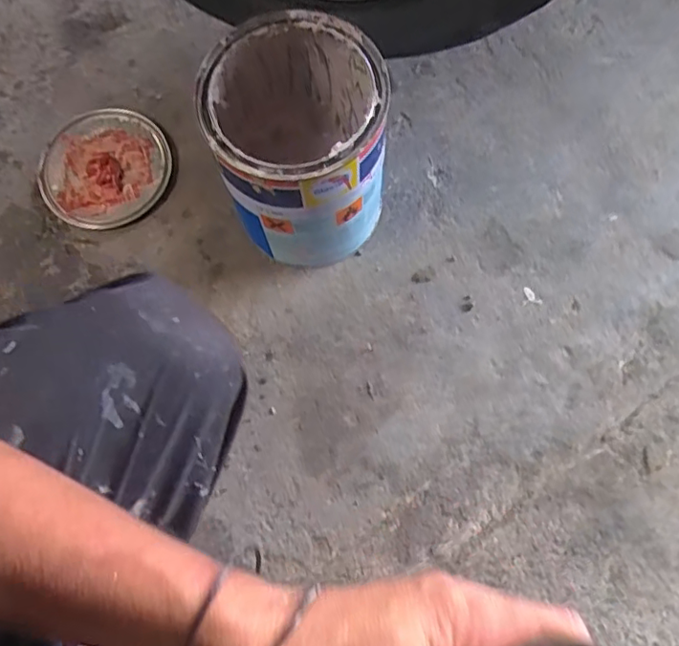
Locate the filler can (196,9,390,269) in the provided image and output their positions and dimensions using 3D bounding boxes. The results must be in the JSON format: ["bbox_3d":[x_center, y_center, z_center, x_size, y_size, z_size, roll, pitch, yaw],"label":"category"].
[{"bbox_3d":[-0.037,-0.167,0.577,0.156,0.208,0.165,0,77,1],"label":"filler can"}]

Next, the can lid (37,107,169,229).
[{"bbox_3d":[-0.282,-0.186,0.691,0.152,0.017,0.150,0,77,1],"label":"can lid"}]

